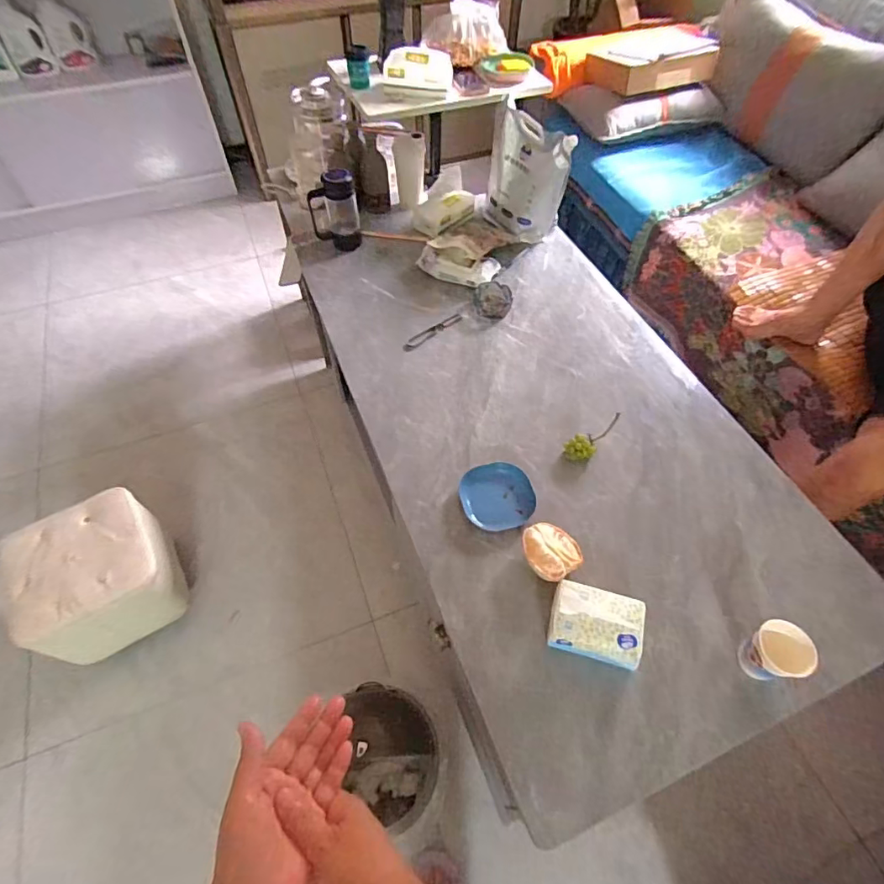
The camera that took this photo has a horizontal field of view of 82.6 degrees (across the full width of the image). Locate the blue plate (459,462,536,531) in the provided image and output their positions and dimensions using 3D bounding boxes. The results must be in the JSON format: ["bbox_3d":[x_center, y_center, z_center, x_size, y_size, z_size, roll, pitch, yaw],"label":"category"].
[{"bbox_3d":[0.098,0.099,0.905,0.129,0.022,0.129,1,63,-2],"label":"blue plate"}]

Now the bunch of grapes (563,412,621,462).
[{"bbox_3d":[0.291,-0.006,0.961,0.135,0.036,0.049,-35,63,-3],"label":"bunch of grapes"}]

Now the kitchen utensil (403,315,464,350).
[{"bbox_3d":[-0.021,-0.253,1.155,0.163,0.007,0.031,-34,64,-21],"label":"kitchen utensil"}]

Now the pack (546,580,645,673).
[{"bbox_3d":[0.231,0.277,0.760,0.131,0.065,0.099,14,57,9],"label":"pack"}]

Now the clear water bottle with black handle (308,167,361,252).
[{"bbox_3d":[-0.270,-0.586,1.258,0.122,0.184,0.080,2,56,1],"label":"clear water bottle with black handle"}]

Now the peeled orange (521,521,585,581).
[{"bbox_3d":[0.177,0.181,0.832,0.098,0.058,0.098,-29,62,-19],"label":"peeled orange"}]

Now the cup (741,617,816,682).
[{"bbox_3d":[0.472,0.304,0.725,0.068,0.103,0.073,-3,57,-2],"label":"cup"}]

